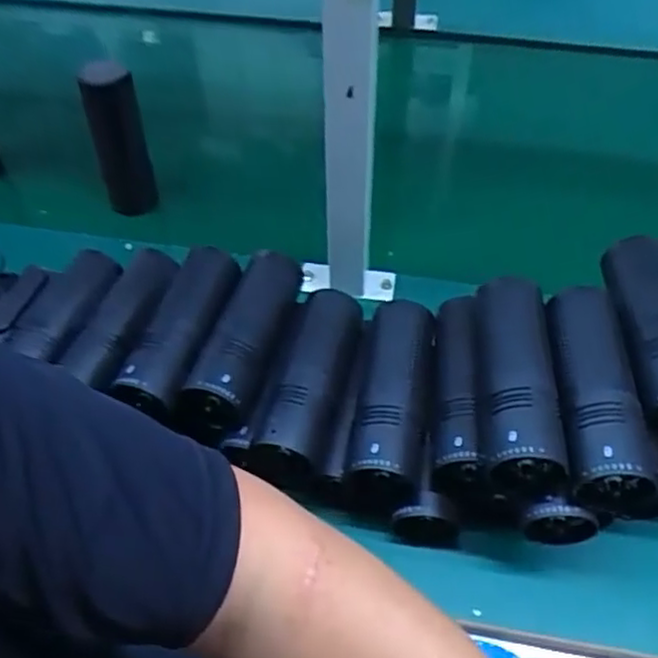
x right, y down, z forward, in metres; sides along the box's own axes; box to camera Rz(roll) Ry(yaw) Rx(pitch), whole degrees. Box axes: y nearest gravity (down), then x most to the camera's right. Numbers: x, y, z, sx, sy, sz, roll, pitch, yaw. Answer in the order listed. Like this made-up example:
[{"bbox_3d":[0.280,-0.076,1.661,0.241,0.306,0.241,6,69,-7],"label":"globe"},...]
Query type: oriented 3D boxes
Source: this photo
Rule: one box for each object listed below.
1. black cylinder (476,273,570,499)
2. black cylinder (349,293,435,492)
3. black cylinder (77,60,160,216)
[{"bbox_3d":[0.136,0.033,0.515,0.050,0.056,0.159,3,52,3],"label":"black cylinder"},{"bbox_3d":[0.051,0.052,0.570,0.057,0.046,0.164,6,52,6],"label":"black cylinder"},{"bbox_3d":[-0.226,-0.200,0.763,0.055,0.172,0.052,-17,53,-12],"label":"black cylinder"}]

